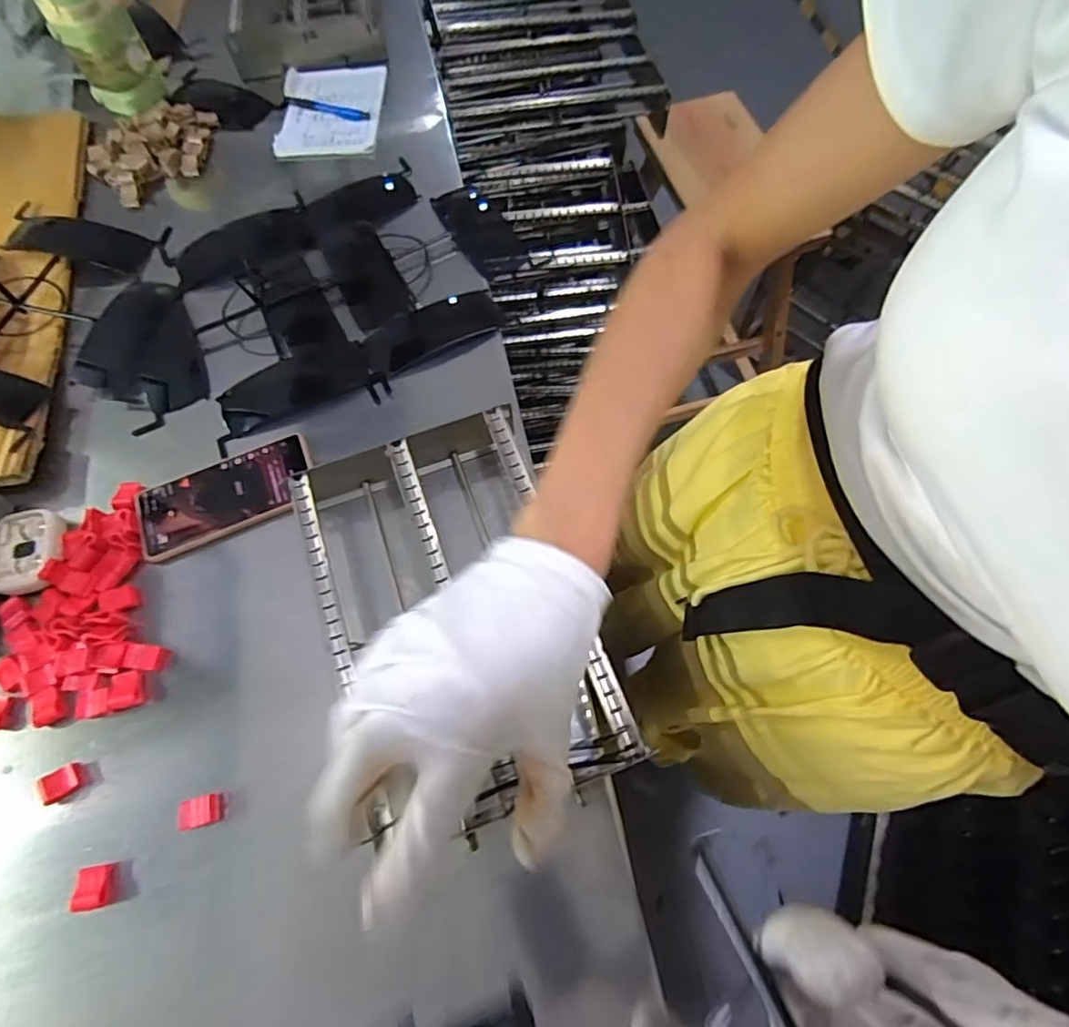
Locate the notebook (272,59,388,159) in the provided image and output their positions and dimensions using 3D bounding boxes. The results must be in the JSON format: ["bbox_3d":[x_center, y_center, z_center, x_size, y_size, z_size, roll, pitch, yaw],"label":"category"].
[{"bbox_3d":[-0.273,-0.553,0.788,0.130,0.019,0.180,-1,65,1],"label":"notebook"}]

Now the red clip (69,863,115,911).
[{"bbox_3d":[-0.322,0.272,0.426,0.026,0.011,0.027,-8,65,-2],"label":"red clip"}]

